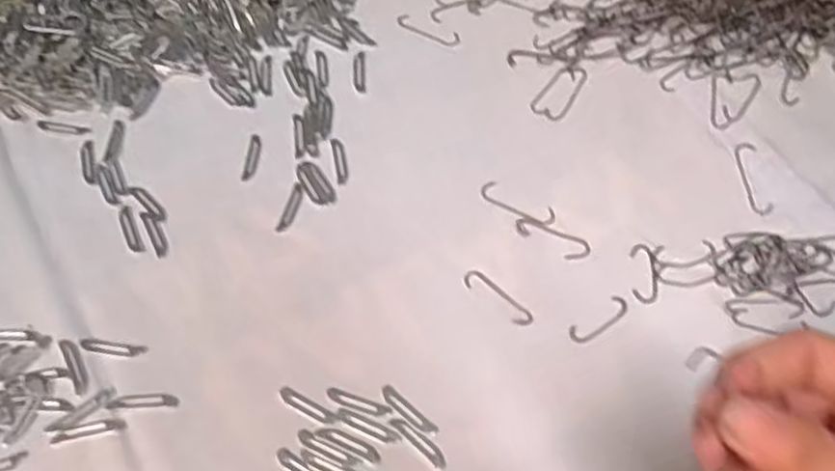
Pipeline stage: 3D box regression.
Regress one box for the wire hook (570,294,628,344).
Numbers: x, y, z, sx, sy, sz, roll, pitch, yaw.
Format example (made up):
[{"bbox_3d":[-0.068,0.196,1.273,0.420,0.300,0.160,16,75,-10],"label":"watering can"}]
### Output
[{"bbox_3d":[0.093,0.042,0.382,0.035,0.004,0.012,-33,65,-15],"label":"wire hook"}]

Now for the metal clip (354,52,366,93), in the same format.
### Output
[{"bbox_3d":[-0.036,-0.103,0.468,0.008,0.004,0.032,-4,61,0],"label":"metal clip"}]

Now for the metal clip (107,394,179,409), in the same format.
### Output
[{"bbox_3d":[-0.139,0.083,0.379,0.035,0.004,0.007,-4,61,0],"label":"metal clip"}]

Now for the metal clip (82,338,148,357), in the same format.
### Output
[{"bbox_3d":[-0.158,0.058,0.388,0.034,0.004,0.007,5,62,5],"label":"metal clip"}]

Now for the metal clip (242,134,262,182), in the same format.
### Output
[{"bbox_3d":[-0.098,-0.047,0.442,0.008,0.004,0.032,4,62,5],"label":"metal clip"}]

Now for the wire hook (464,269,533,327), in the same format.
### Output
[{"bbox_3d":[0.043,0.032,0.393,0.043,0.004,0.011,35,68,19],"label":"wire hook"}]

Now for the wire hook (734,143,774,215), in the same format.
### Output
[{"bbox_3d":[0.187,-0.032,0.418,0.013,0.004,0.046,-9,65,9],"label":"wire hook"}]

